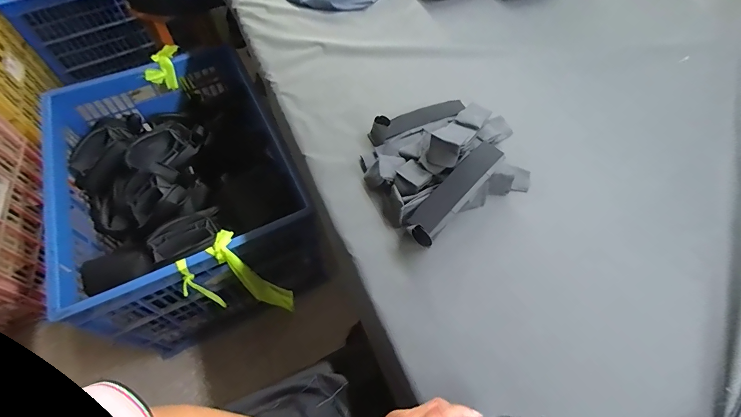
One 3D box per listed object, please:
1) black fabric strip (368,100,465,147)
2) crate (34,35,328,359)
[{"bbox_3d":[0.088,-0.162,0.653,0.188,0.050,0.046,-19,59,-11],"label":"black fabric strip"},{"bbox_3d":[-0.648,-0.041,1.272,0.663,0.529,1.001,-26,60,-15],"label":"crate"}]

